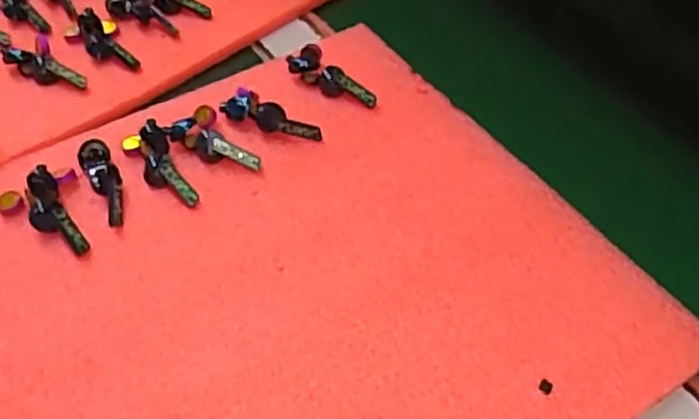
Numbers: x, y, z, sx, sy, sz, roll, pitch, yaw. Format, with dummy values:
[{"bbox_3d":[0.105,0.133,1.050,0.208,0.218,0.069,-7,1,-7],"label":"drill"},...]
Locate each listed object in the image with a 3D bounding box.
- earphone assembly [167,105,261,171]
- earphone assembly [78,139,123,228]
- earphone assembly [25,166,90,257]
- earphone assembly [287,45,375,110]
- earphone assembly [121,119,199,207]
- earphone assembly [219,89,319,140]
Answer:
[{"bbox_3d":[-0.069,-0.033,0.366,0.028,0.013,0.046,-29,55,-24],"label":"earphone assembly"},{"bbox_3d":[-0.115,-0.013,0.347,0.014,0.013,0.048,-23,52,-20],"label":"earphone assembly"},{"bbox_3d":[-0.136,0.002,0.333,0.017,0.014,0.046,-25,53,-22],"label":"earphone assembly"},{"bbox_3d":[-0.011,-0.070,0.399,0.019,0.013,0.053,-32,56,-26],"label":"earphone assembly"},{"bbox_3d":[-0.092,-0.024,0.354,0.019,0.018,0.054,-26,53,-22],"label":"earphone assembly"},{"bbox_3d":[-0.040,-0.048,0.378,0.054,0.013,0.014,19,50,15],"label":"earphone assembly"}]

